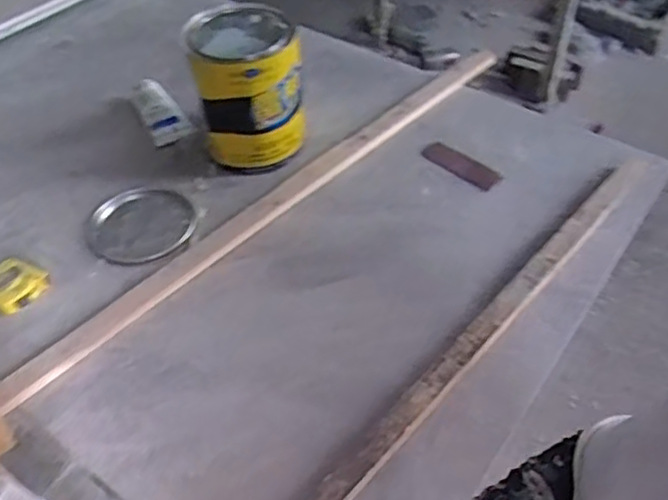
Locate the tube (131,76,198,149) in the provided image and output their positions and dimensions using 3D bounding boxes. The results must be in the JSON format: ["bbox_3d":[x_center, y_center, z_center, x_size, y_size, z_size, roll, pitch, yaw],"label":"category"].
[{"bbox_3d":[-0.263,-0.213,0.985,0.065,0.038,0.154,-23,51,-19],"label":"tube"}]

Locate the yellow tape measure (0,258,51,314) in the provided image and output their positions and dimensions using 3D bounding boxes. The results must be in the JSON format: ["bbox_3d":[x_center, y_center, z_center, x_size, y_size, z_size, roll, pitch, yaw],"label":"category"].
[{"bbox_3d":[-0.368,0.039,0.762,0.064,0.031,0.064,32,55,28],"label":"yellow tape measure"}]

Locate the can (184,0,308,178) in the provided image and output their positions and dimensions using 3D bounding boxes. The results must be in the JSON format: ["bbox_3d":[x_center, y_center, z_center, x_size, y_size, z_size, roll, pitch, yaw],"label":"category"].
[{"bbox_3d":[-0.114,-0.201,0.858,0.135,0.172,0.144,-16,48,-13],"label":"can"}]

